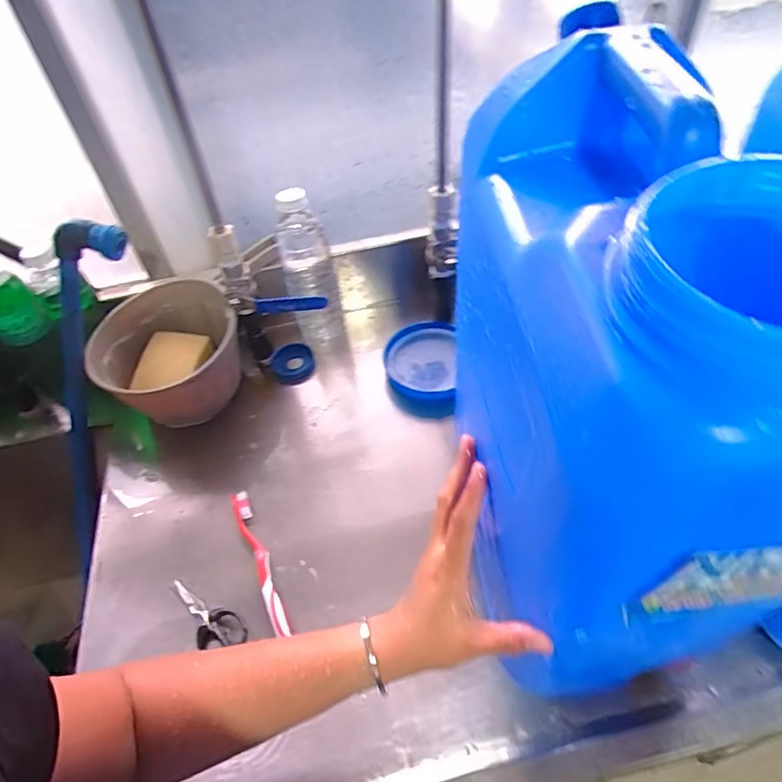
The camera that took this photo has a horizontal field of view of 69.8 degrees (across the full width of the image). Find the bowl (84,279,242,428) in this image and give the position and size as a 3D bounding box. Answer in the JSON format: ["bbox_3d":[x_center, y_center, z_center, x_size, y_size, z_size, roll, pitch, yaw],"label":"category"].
[{"bbox_3d":[-0.280,-0.041,0.712,0.167,0.102,0.173,-2,49,2],"label":"bowl"}]

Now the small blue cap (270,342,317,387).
[{"bbox_3d":[-0.132,-0.038,0.757,0.057,0.014,0.063,-9,49,-4],"label":"small blue cap"}]

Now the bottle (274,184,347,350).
[{"bbox_3d":[-0.104,-0.156,0.722,0.064,0.210,0.077,-13,50,-8],"label":"bottle"}]

